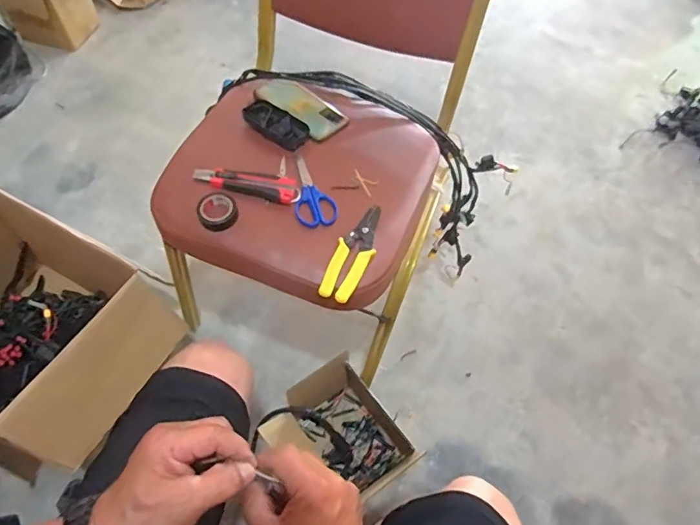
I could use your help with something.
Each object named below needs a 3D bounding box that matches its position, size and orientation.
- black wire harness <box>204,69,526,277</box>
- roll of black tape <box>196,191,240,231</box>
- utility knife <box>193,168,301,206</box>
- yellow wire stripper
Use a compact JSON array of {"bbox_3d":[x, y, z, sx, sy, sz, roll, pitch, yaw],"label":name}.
[{"bbox_3d":[0.032,-0.195,0.898,0.548,0.236,0.218,23,59,-16],"label":"black wire harness"},{"bbox_3d":[-0.186,-0.074,0.685,0.056,0.018,0.061,2,58,-4],"label":"roll of black tape"},{"bbox_3d":[-0.152,-0.116,0.716,0.157,0.015,0.038,12,58,2],"label":"utility knife"},{"bbox_3d":[0.009,-0.017,0.674,0.049,0.007,0.162,26,60,11],"label":"yellow wire stripper"}]

